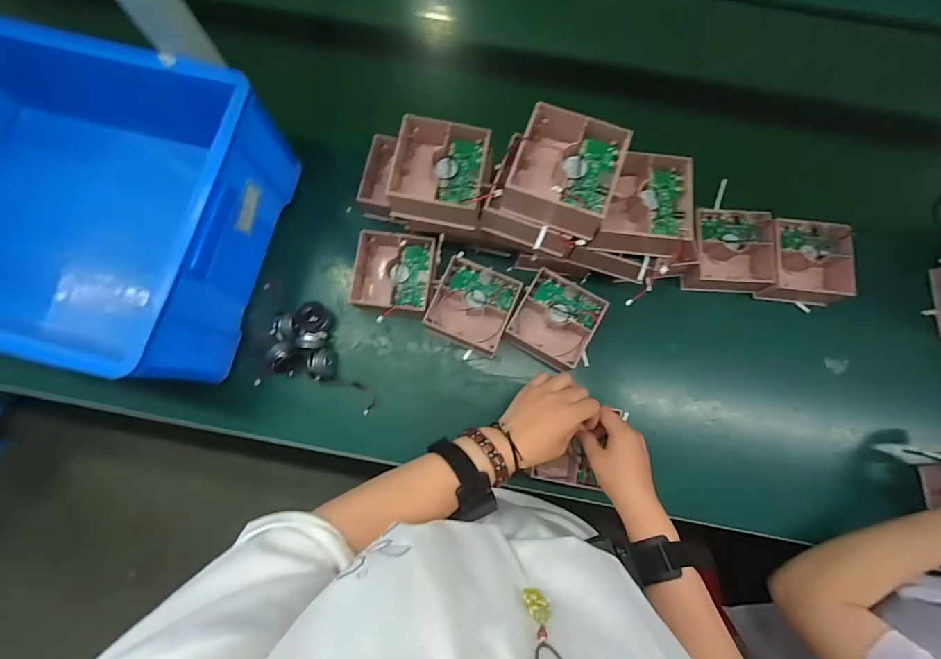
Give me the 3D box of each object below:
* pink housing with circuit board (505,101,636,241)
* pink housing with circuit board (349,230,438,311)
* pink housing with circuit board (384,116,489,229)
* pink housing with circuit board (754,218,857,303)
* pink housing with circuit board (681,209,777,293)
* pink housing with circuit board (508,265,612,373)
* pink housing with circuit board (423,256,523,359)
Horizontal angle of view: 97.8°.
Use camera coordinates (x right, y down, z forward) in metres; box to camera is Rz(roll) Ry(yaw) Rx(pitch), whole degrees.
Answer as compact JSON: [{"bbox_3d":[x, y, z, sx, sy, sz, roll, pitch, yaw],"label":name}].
[{"bbox_3d":[0.098,-0.167,0.428,0.106,0.053,0.116,18,79,4],"label":"pink housing with circuit board"},{"bbox_3d":[-0.101,-0.075,0.560,0.107,0.054,0.109,8,78,1],"label":"pink housing with circuit board"},{"bbox_3d":[-0.033,-0.183,0.483,0.110,0.062,0.118,9,78,2],"label":"pink housing with circuit board"},{"bbox_3d":[0.458,-0.092,0.579,0.106,0.069,0.110,4,78,1],"label":"pink housing with circuit board"},{"bbox_3d":[0.355,-0.108,0.572,0.108,0.045,0.114,2,78,0],"label":"pink housing with circuit board"},{"bbox_3d":[0.112,-0.009,0.557,0.100,0.052,0.108,30,80,6],"label":"pink housing with circuit board"},{"bbox_3d":[0.004,-0.029,0.556,0.101,0.051,0.107,21,79,4],"label":"pink housing with circuit board"}]

